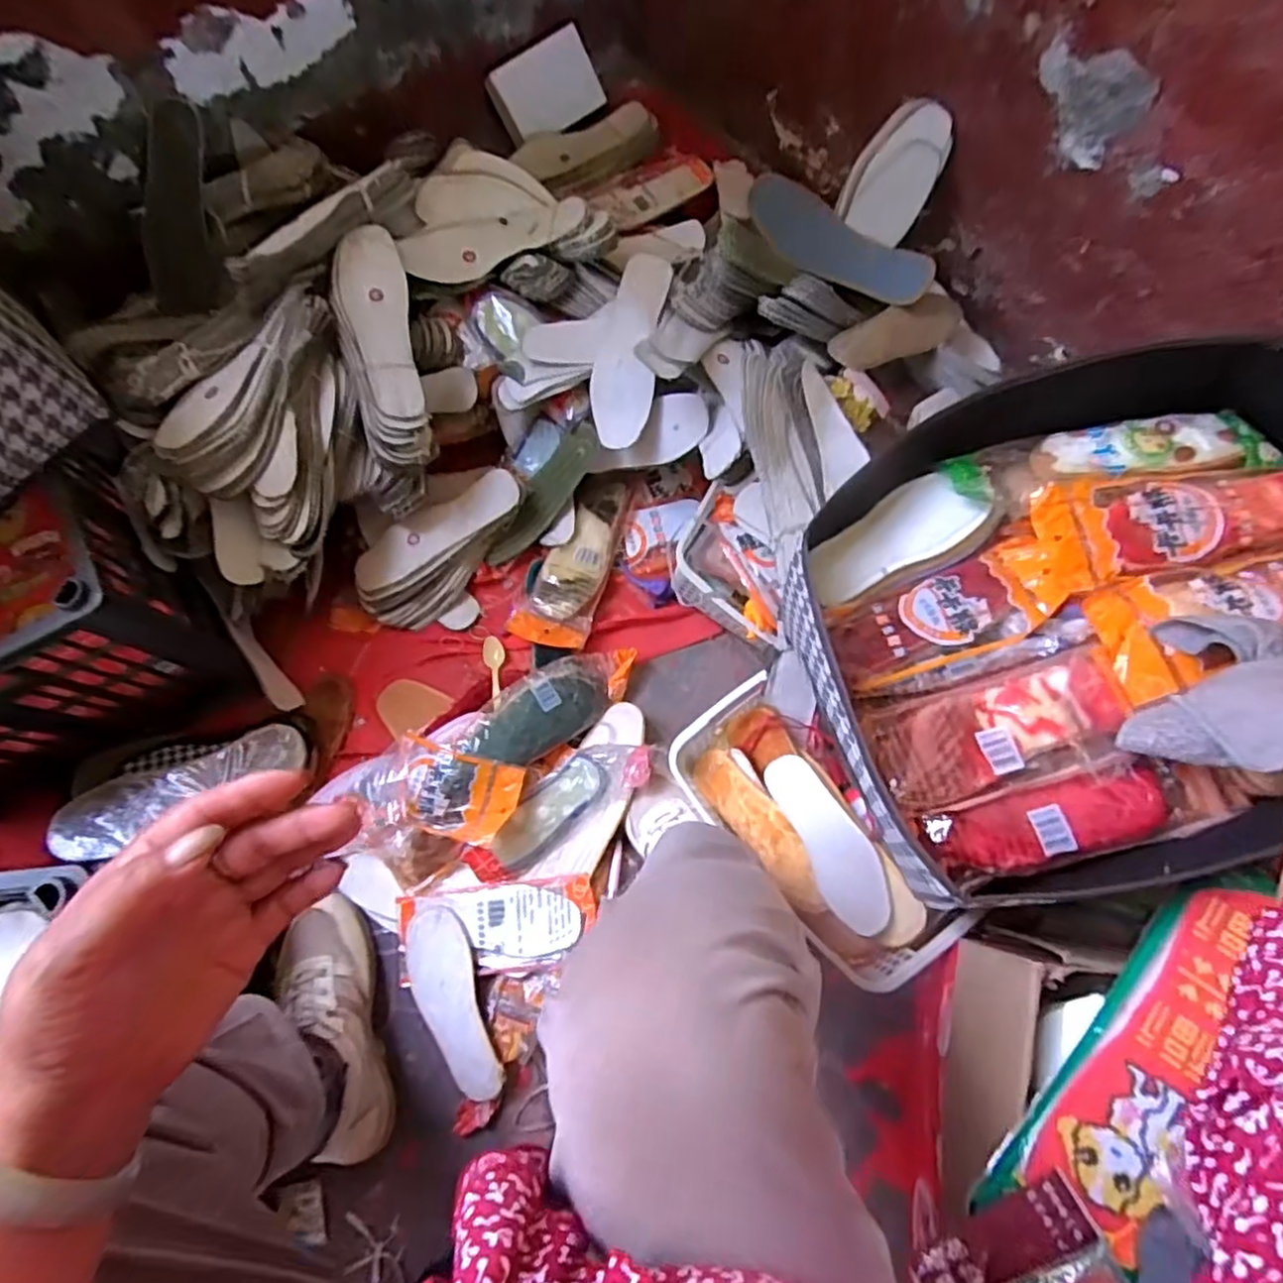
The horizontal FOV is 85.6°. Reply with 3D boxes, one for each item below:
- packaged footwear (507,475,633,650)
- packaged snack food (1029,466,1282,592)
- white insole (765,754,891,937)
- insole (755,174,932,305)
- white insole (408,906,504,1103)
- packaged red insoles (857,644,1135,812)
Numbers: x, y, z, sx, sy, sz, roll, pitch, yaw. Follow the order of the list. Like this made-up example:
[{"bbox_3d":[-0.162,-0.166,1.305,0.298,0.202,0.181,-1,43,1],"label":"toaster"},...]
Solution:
[{"bbox_3d":[-0.074,-0.097,0.824,0.085,0.020,0.223,20,73,6],"label":"packaged footwear"},{"bbox_3d":[0.422,-0.094,0.529,0.222,0.031,0.084,-6,72,-3],"label":"packaged snack food"},{"bbox_3d":[0.181,0.190,0.663,0.061,0.017,0.175,-23,74,-8],"label":"white insole"},{"bbox_3d":[0.229,-0.467,0.820,0.238,0.045,0.071,33,75,10],"label":"insole"},{"bbox_3d":[-0.190,0.360,0.693,0.062,0.008,0.181,-19,77,-4],"label":"white insole"},{"bbox_3d":[0.264,0.058,0.508,0.165,0.039,0.099,-17,73,7],"label":"packaged red insoles"}]

